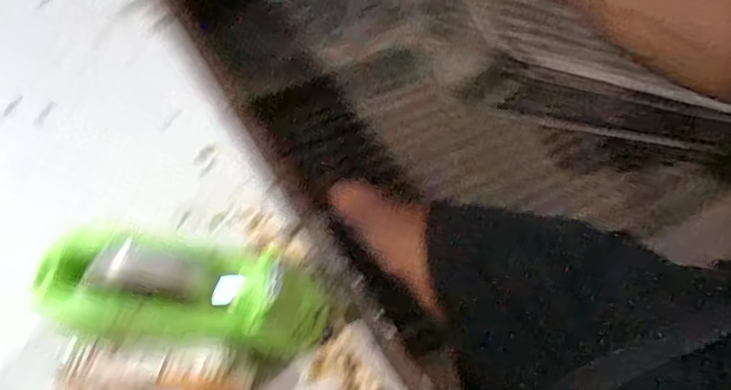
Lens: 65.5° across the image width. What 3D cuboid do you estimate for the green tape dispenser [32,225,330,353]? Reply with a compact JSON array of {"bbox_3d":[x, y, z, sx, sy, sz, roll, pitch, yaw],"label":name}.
[{"bbox_3d":[-0.138,0.078,0.436,0.203,0.118,0.072,2,62,2],"label":"green tape dispenser"}]

